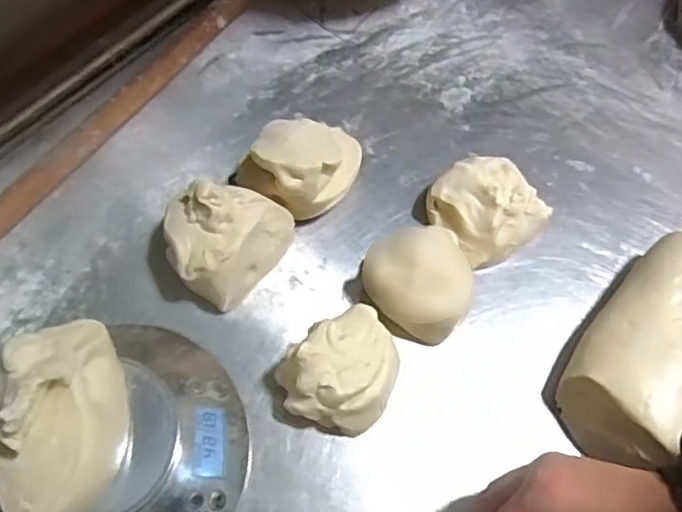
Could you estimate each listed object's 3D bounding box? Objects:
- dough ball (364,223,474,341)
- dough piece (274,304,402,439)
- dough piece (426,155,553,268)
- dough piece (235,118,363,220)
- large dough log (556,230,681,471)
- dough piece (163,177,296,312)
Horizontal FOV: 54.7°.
[{"bbox_3d":[0.061,0.018,0.537,0.083,0.057,0.083,1,63,-3],"label":"dough ball"},{"bbox_3d":[0.005,0.090,0.495,0.095,0.059,0.077,-36,71,-19],"label":"dough piece"},{"bbox_3d":[0.127,-0.043,0.576,0.084,0.043,0.086,-40,72,-21],"label":"dough piece"},{"bbox_3d":[-0.032,-0.083,0.573,0.091,0.068,0.093,23,64,8],"label":"dough piece"},{"bbox_3d":[0.256,0.074,0.517,0.111,0.074,0.204,38,67,15],"label":"large dough log"},{"bbox_3d":[-0.092,-0.019,0.531,0.082,0.074,0.100,38,67,15],"label":"dough piece"}]

